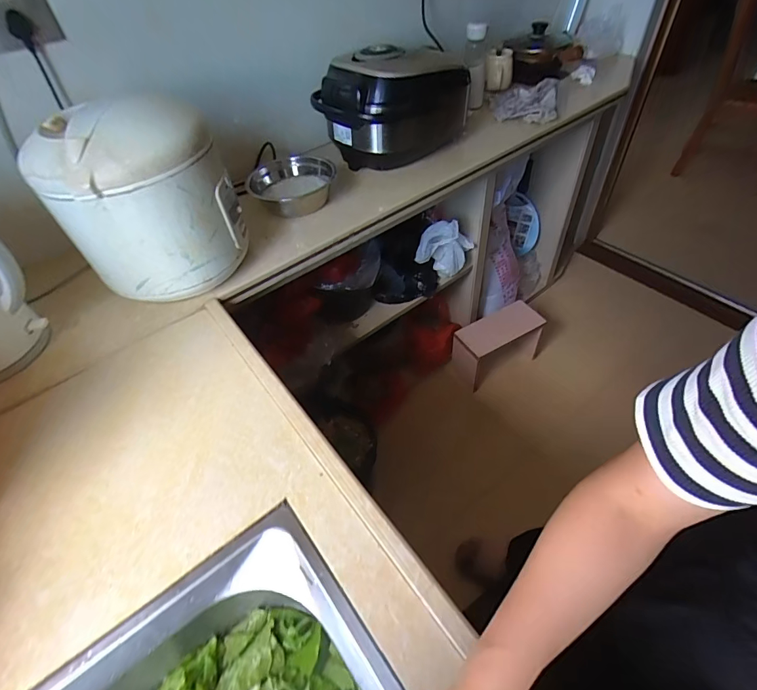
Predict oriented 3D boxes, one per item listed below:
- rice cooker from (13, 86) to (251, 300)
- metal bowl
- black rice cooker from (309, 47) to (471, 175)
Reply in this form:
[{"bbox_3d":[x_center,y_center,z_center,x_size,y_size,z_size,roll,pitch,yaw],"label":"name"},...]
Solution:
[{"bbox_3d":[-0.377,-0.237,0.673,0.220,0.252,0.244,25,56,25],"label":"rice cooker"},{"bbox_3d":[-0.191,-0.349,0.909,0.160,0.069,0.176,-3,48,3],"label":"metal bowl"},{"bbox_3d":[0.031,-0.580,0.986,0.267,0.222,0.315,30,58,28],"label":"black rice cooker"}]

